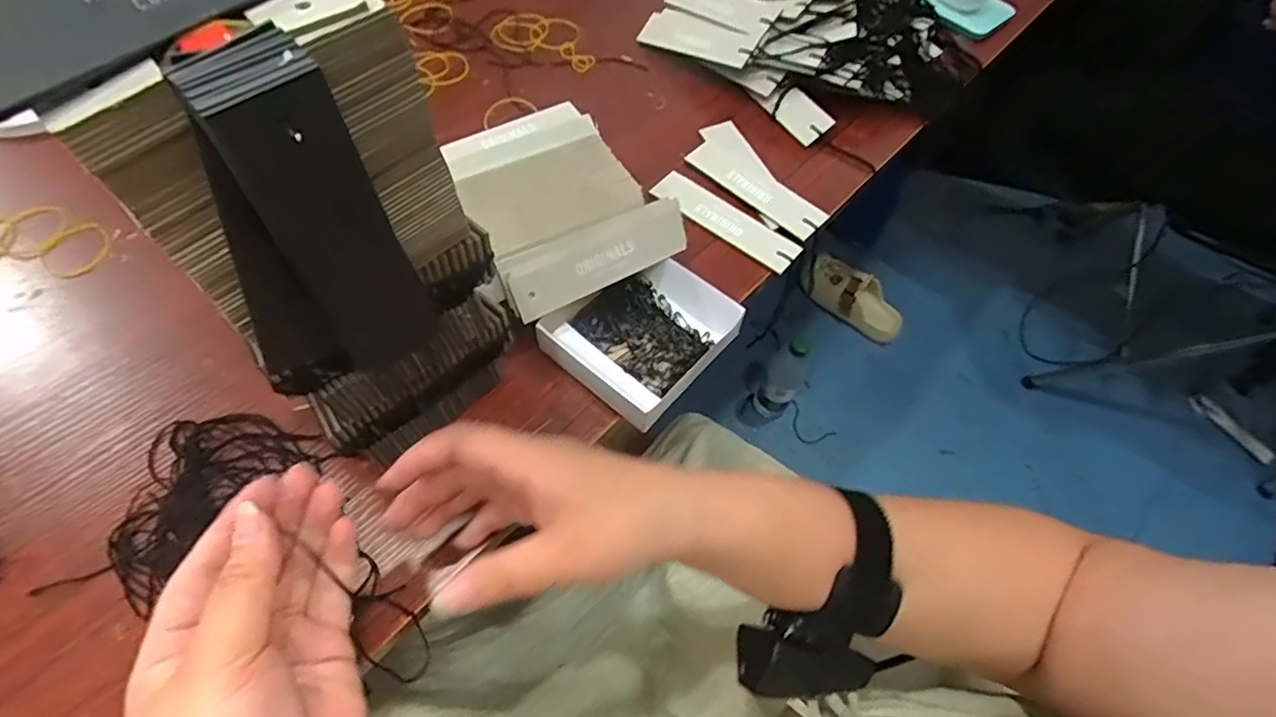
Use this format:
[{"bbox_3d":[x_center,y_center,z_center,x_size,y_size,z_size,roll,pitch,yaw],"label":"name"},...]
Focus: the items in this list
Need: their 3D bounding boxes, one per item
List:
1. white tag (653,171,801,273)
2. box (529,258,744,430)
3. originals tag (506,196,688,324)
[{"bbox_3d":[0.068,-0.110,0.491,0.127,0.005,0.033,37,69,18],"label":"white tag"},{"bbox_3d":[0.000,-0.018,0.416,0.102,0.027,0.108,35,62,17],"label":"box"},{"bbox_3d":[-0.024,-0.066,0.408,0.125,0.037,0.006,-29,20,-19],"label":"originals tag"}]

